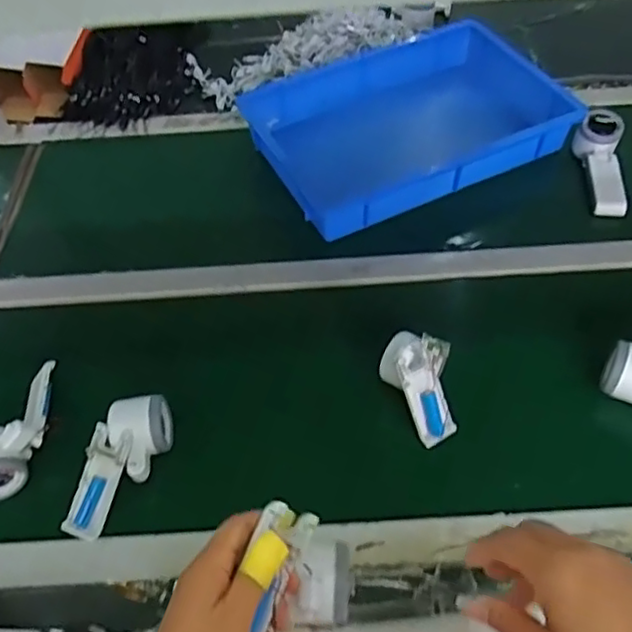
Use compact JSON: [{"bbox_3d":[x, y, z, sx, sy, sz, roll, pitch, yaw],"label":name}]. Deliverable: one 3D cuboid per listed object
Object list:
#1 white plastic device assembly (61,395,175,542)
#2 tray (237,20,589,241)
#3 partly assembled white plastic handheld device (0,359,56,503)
[{"bbox_3d":[-0.197,0.148,0.616,0.060,0.045,0.147,23,72,20],"label":"white plastic device assembly"},{"bbox_3d":[0.137,-0.303,0.927,0.445,0.062,0.321,-20,54,-11],"label":"tray"},{"bbox_3d":[-0.308,0.117,0.639,0.056,0.053,0.154,18,55,17],"label":"partly assembled white plastic handheld device"}]

